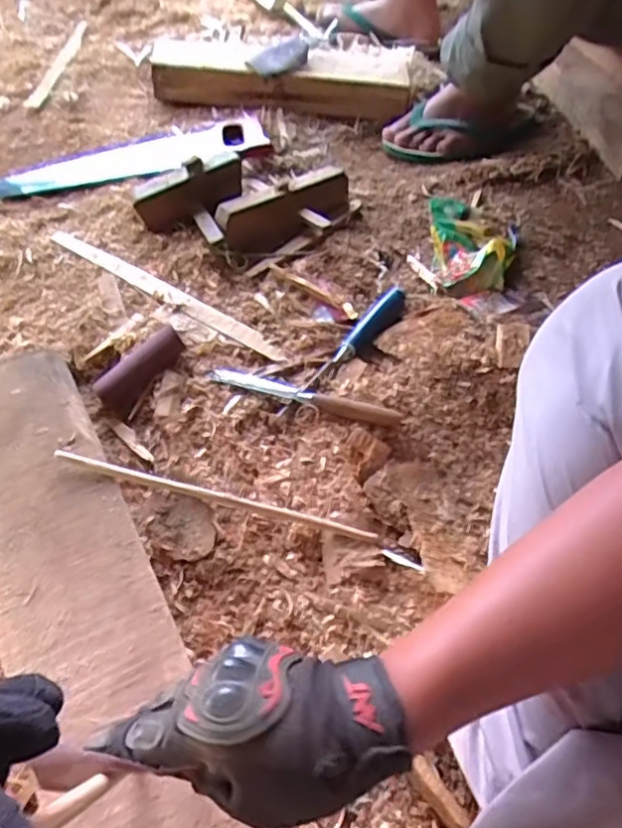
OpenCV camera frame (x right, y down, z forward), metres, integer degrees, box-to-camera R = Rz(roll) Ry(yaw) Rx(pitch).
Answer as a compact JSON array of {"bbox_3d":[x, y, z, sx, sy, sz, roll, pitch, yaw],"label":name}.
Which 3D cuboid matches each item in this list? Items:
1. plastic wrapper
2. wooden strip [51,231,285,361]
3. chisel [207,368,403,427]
[{"bbox_3d":[0.206,-0.200,0.759,0.111,0.032,0.187,9,55,4],"label":"plastic wrapper"},{"bbox_3d":[-0.182,-0.150,0.729,0.354,0.004,0.026,28,59,17],"label":"wooden strip"},{"bbox_3d":[-0.007,-0.020,0.638,0.205,0.016,0.022,15,56,9],"label":"chisel"}]

